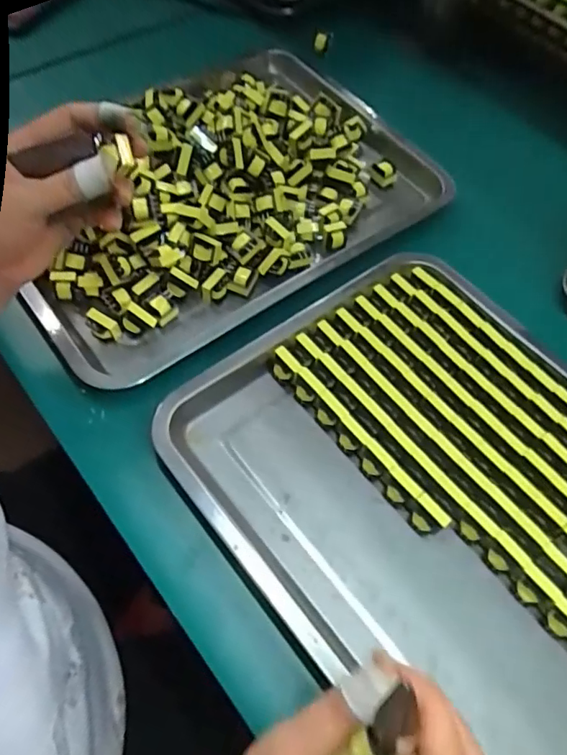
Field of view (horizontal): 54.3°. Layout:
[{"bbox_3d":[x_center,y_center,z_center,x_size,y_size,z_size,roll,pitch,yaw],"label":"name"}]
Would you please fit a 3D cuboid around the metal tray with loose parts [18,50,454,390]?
[{"bbox_3d":[-0.062,-0.191,0.492,0.398,0.047,0.287,-32,66,-20],"label":"metal tray with loose parts"}]

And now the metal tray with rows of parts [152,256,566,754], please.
[{"bbox_3d":[0.133,0.091,0.374,0.298,0.027,0.391,-33,66,-21],"label":"metal tray with rows of parts"}]

